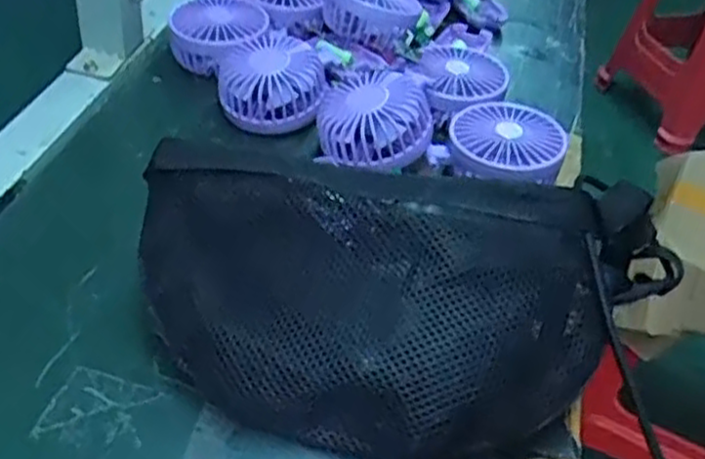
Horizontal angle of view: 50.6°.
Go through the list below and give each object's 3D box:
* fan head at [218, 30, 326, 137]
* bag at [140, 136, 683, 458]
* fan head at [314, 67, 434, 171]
[{"bbox_3d":[-0.067,-0.117,0.610,0.084,0.053,0.084,-3,42,-11],"label":"fan head"},{"bbox_3d":[0.045,0.039,0.421,0.331,0.090,0.173,4,41,-4],"label":"bag"},{"bbox_3d":[0.018,-0.087,0.572,0.085,0.046,0.095,-9,37,18],"label":"fan head"}]

